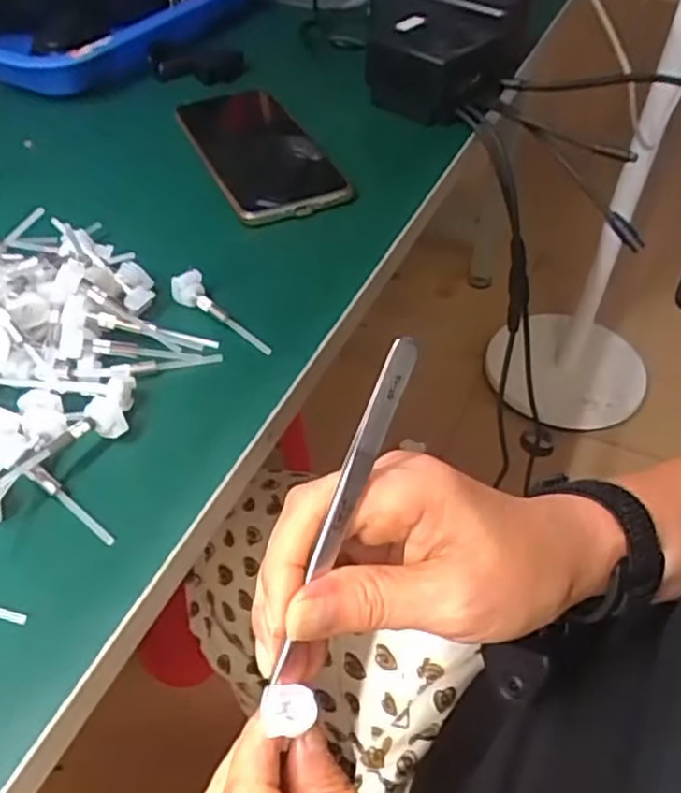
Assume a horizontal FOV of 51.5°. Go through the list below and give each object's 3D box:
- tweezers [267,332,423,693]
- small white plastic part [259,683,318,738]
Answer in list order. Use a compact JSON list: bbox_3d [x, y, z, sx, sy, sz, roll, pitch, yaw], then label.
[{"bbox_3d":[0.001,0.038,0.233,0.008,0.007,0.120,22,96,12],"label":"tweezers"},{"bbox_3d":[-0.018,0.108,0.245,0.019,0.004,0.017,5,50,-2],"label":"small white plastic part"}]

